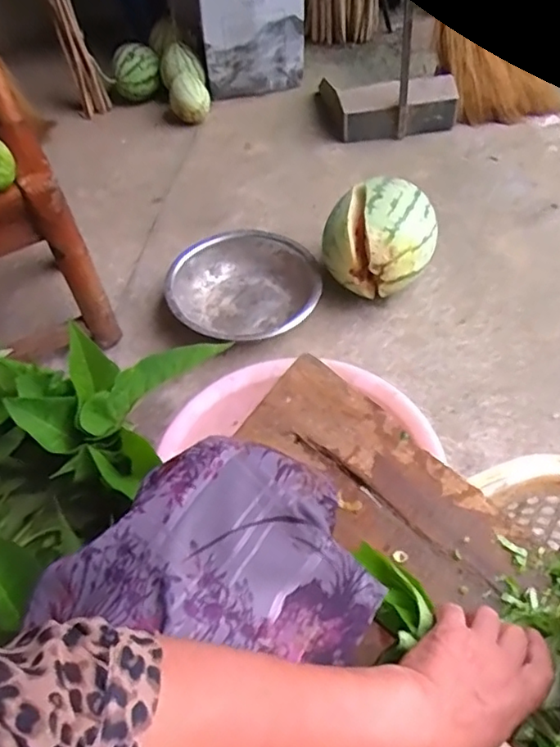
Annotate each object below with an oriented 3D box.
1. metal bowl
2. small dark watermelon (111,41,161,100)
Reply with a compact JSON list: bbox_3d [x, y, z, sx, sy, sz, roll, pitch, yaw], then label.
[{"bbox_3d":[-0.061,-0.145,1.064,0.256,0.094,0.238,-2,52,3],"label":"metal bowl"},{"bbox_3d":[-0.399,-0.835,1.656,0.129,0.120,0.133,-16,53,-3],"label":"small dark watermelon"}]

